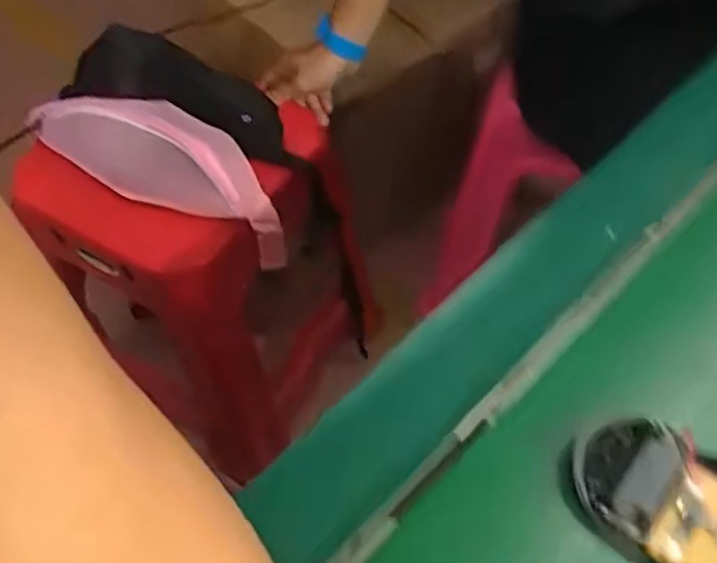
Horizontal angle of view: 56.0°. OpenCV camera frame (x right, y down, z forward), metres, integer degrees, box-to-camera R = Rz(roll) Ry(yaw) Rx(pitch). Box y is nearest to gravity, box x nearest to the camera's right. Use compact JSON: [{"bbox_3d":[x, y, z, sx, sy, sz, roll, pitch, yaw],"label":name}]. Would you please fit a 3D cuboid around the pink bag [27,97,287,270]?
[{"bbox_3d":[-0.204,-0.128,0.737,0.293,0.080,0.090,26,59,1],"label":"pink bag"}]

